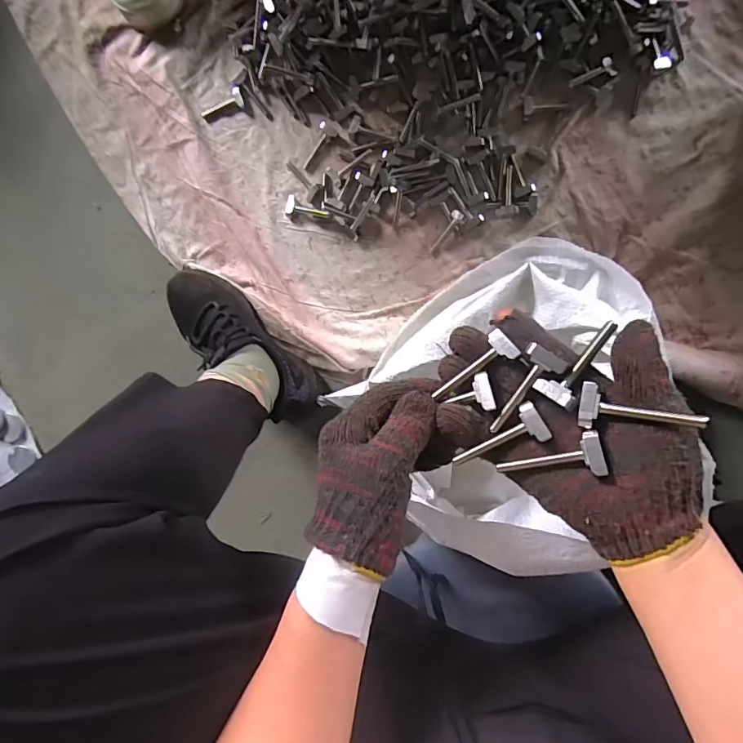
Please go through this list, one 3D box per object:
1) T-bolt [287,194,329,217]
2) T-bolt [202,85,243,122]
[{"bbox_3d":[-0.081,-0.207,0.588,0.057,0.007,0.023,16,96,6],"label":"T-bolt"},{"bbox_3d":[-0.194,-0.345,0.595,0.060,0.012,0.022,-14,92,8],"label":"T-bolt"}]

